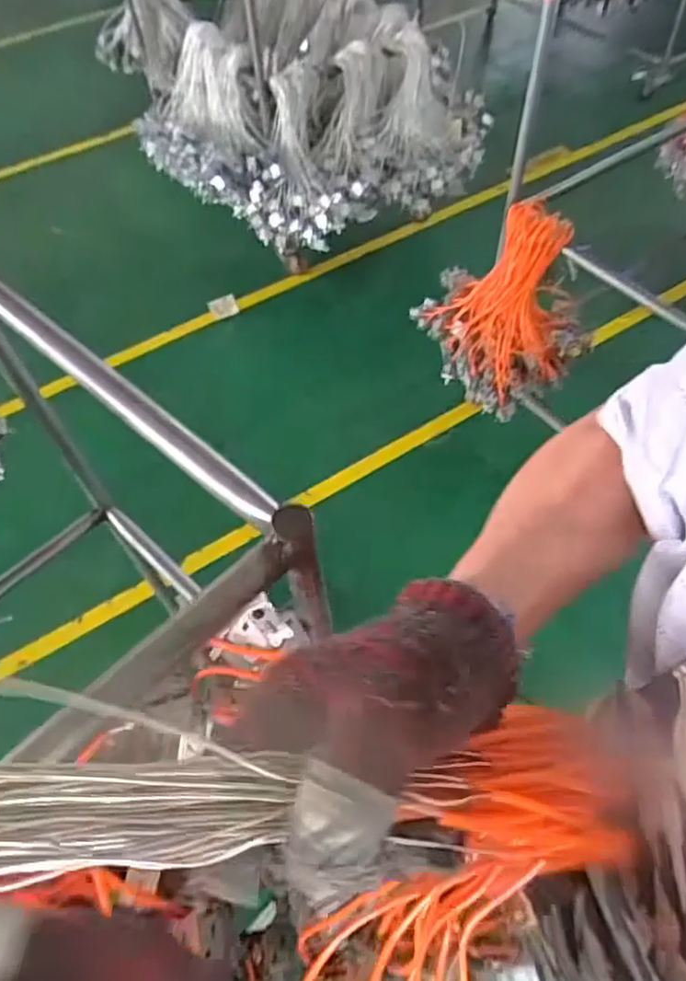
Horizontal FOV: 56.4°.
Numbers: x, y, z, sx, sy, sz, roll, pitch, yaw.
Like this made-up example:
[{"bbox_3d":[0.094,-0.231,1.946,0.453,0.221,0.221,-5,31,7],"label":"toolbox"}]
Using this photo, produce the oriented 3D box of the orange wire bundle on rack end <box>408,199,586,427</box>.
[{"bbox_3d":[0.340,-0.423,1.390,0.290,0.293,0.371,-30,61,-16],"label":"orange wire bundle on rack end"}]

